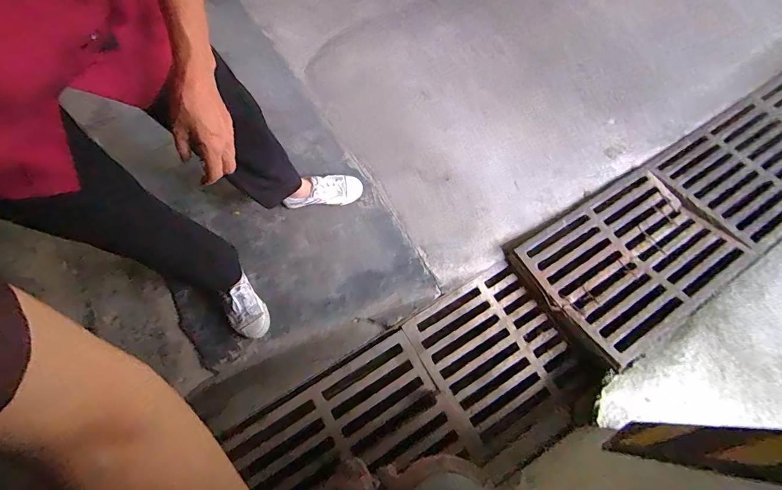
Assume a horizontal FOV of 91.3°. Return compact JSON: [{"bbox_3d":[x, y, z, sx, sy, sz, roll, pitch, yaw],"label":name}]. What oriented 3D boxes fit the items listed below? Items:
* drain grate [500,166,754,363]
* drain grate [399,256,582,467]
[{"bbox_3d":[0.615,0.019,0.992,0.513,0.037,0.366,-32,65,-14],"label":"drain grate"},{"bbox_3d":[0.245,0.270,0.943,0.342,0.052,0.358,-28,68,-12],"label":"drain grate"}]

